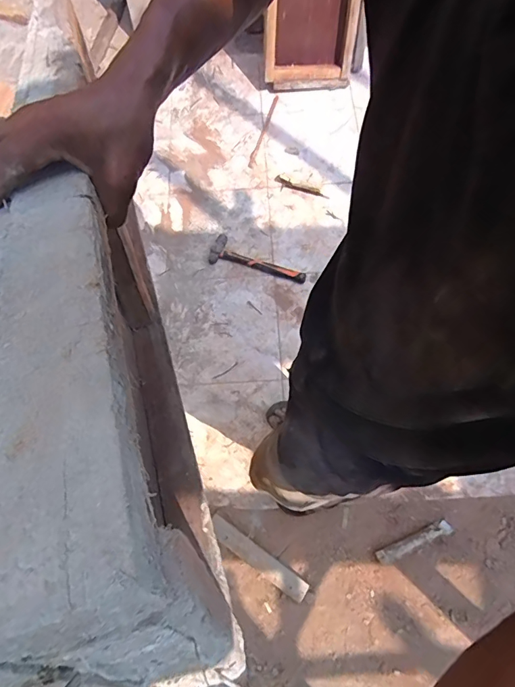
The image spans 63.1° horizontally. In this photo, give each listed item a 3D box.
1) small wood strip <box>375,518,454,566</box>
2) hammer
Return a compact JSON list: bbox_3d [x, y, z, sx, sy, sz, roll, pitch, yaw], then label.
[{"bbox_3d":[0.450,0.570,1.209,0.231,0.033,0.041,-22,70,-8],"label":"small wood strip"},{"bbox_3d":[-0.004,-0.295,1.553,0.366,0.033,0.118,24,71,9],"label":"hammer"}]

